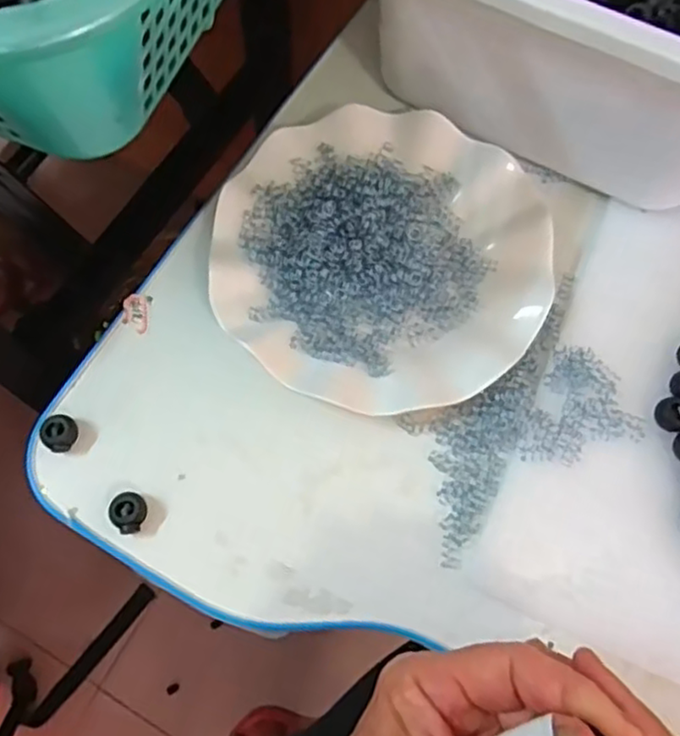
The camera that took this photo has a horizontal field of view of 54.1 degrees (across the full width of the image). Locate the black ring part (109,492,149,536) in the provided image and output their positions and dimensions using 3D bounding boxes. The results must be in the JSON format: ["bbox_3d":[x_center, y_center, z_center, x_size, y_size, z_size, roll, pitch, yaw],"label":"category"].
[{"bbox_3d":[-0.104,0.071,0.328,0.016,0.009,0.019,23,71,6],"label":"black ring part"}]

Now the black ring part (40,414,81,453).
[{"bbox_3d":[-0.142,0.033,0.338,0.015,0.010,0.017,42,74,12],"label":"black ring part"}]

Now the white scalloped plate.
[{"bbox_3d":[0.023,-0.065,0.370,0.176,0.018,0.178,1,70,-2],"label":"white scalloped plate"}]

